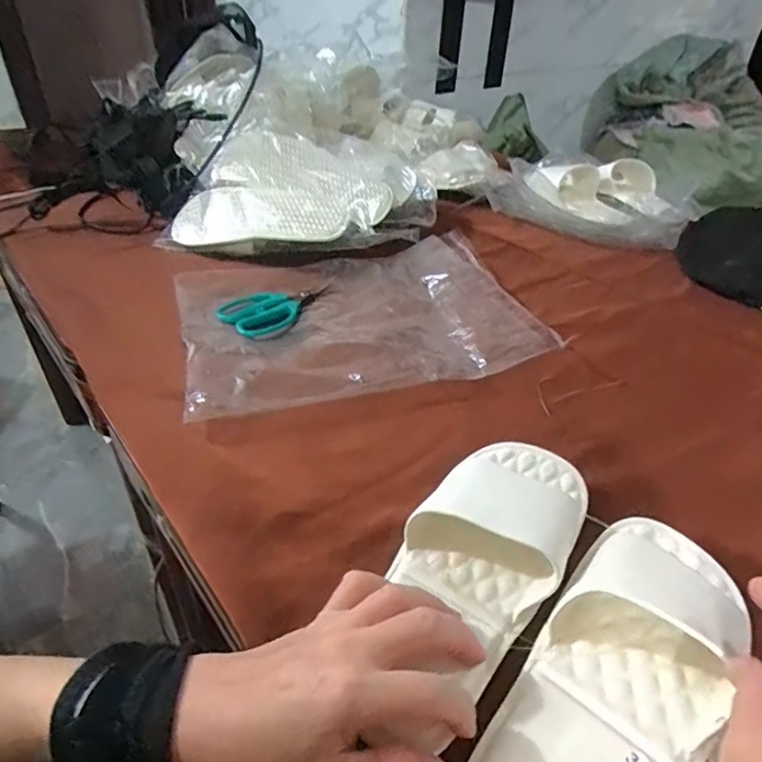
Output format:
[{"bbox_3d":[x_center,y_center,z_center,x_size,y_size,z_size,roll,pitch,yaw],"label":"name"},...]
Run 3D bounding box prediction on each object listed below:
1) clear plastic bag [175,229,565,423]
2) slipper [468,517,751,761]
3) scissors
[{"bbox_3d":[-0.029,-0.083,0.594,0.358,0.034,0.274,-9,39,-15],"label":"clear plastic bag"},{"bbox_3d":[0.128,0.146,0.288,0.093,0.062,0.237,29,47,29],"label":"slipper"},{"bbox_3d":[-0.115,-0.085,0.626,0.133,0.014,0.082,-22,44,-29],"label":"scissors"}]

